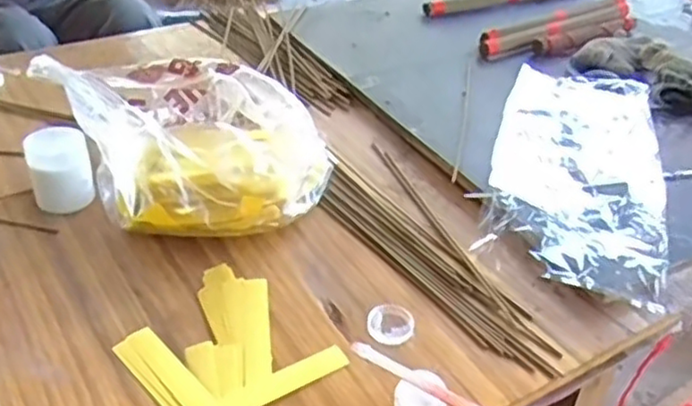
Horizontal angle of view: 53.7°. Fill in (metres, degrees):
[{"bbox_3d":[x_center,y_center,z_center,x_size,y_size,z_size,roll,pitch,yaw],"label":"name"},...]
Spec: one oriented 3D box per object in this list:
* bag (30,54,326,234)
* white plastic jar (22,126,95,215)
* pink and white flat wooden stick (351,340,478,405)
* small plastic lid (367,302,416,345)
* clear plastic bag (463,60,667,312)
[{"bbox_3d":[-0.152,-0.065,0.684,0.257,0.110,0.210,22,40,22],"label":"bag"},{"bbox_3d":[-0.275,-0.032,0.659,0.054,0.066,0.049,-10,39,-18],"label":"white plastic jar"},{"bbox_3d":[0.057,0.130,0.489,0.121,0.008,0.010,22,40,23],"label":"pink and white flat wooden stick"},{"bbox_3d":[0.038,0.099,0.567,0.041,0.009,0.038,3,37,-2],"label":"small plastic lid"},{"bbox_3d":[0.253,-0.050,0.746,0.171,0.035,0.400,14,38,12],"label":"clear plastic bag"}]

